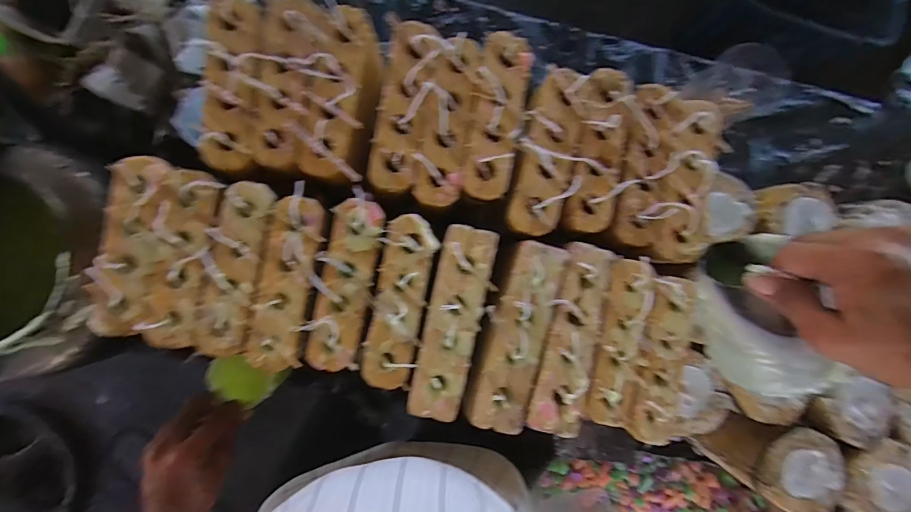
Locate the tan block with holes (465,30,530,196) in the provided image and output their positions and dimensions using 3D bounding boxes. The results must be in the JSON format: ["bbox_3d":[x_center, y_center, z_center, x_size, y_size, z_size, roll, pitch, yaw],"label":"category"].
[{"bbox_3d":[0.042,-0.135,0.382,0.051,0.022,0.157,7,88,-2],"label":"tan block with holes"}]

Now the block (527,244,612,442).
[{"bbox_3d":[0.115,0.079,0.380,0.050,0.028,0.180,16,88,-2],"label":"block"}]

